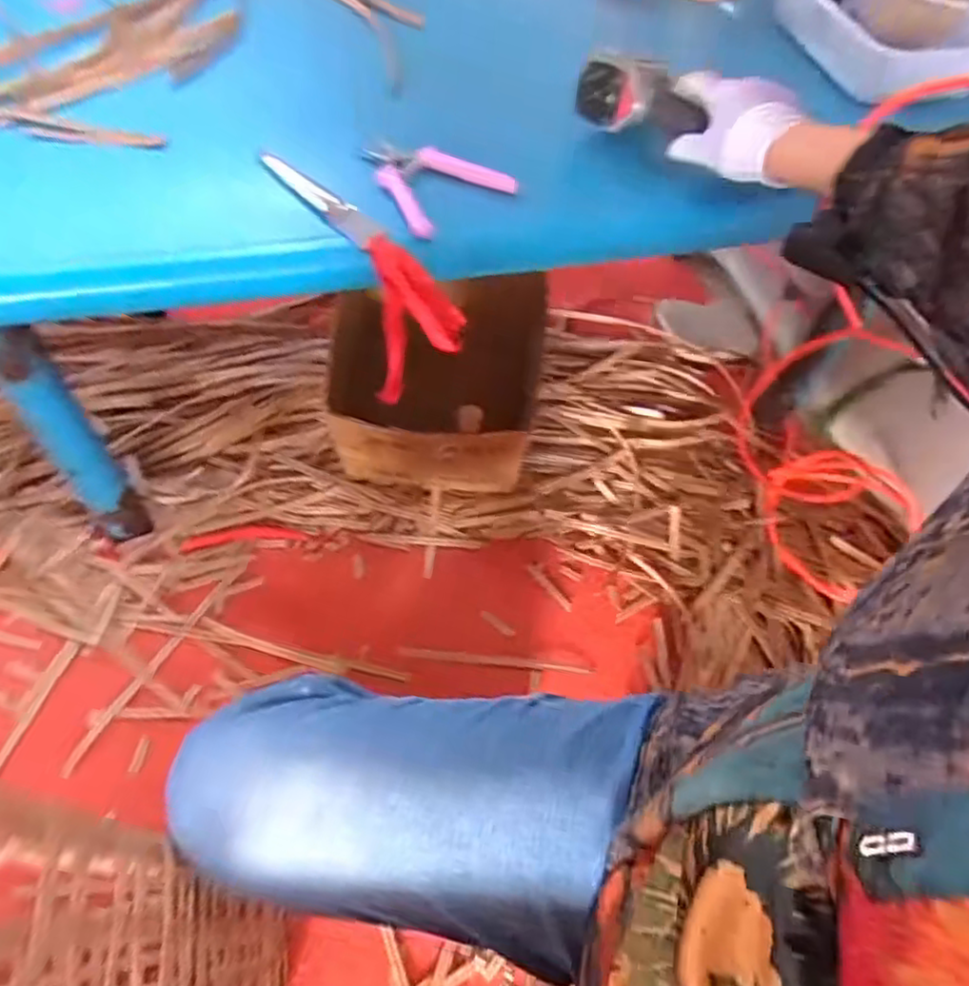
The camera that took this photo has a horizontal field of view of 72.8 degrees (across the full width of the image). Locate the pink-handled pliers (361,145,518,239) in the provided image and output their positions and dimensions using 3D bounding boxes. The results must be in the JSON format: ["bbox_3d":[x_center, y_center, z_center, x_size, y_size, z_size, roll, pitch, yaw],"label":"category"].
[{"bbox_3d":[-0.037,-0.286,0.595,0.112,0.016,0.134,-20,62,-18],"label":"pink-handled pliers"}]

